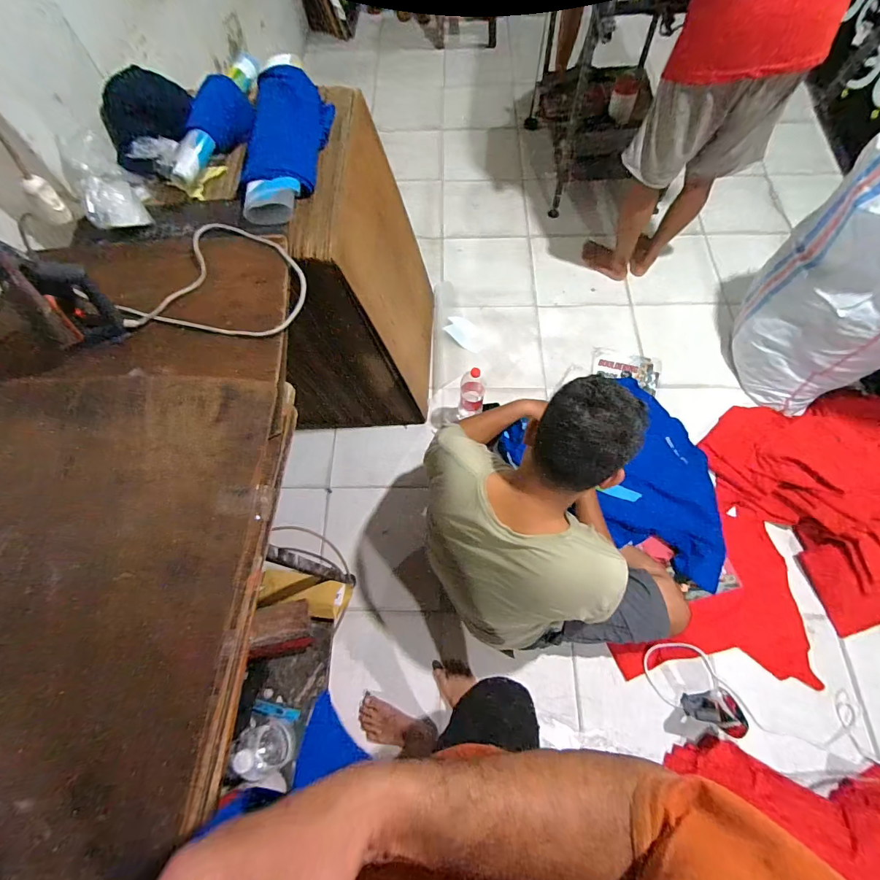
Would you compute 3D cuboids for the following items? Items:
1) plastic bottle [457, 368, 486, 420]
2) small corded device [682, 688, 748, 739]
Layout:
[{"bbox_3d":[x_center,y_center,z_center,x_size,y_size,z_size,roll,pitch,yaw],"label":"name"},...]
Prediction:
[{"bbox_3d":[0.109,-0.174,1.393,0.089,0.262,0.094,8,68,5],"label":"plastic bottle"},{"bbox_3d":[0.736,0.710,1.093,0.084,0.191,0.103,23,70,12],"label":"small corded device"}]

